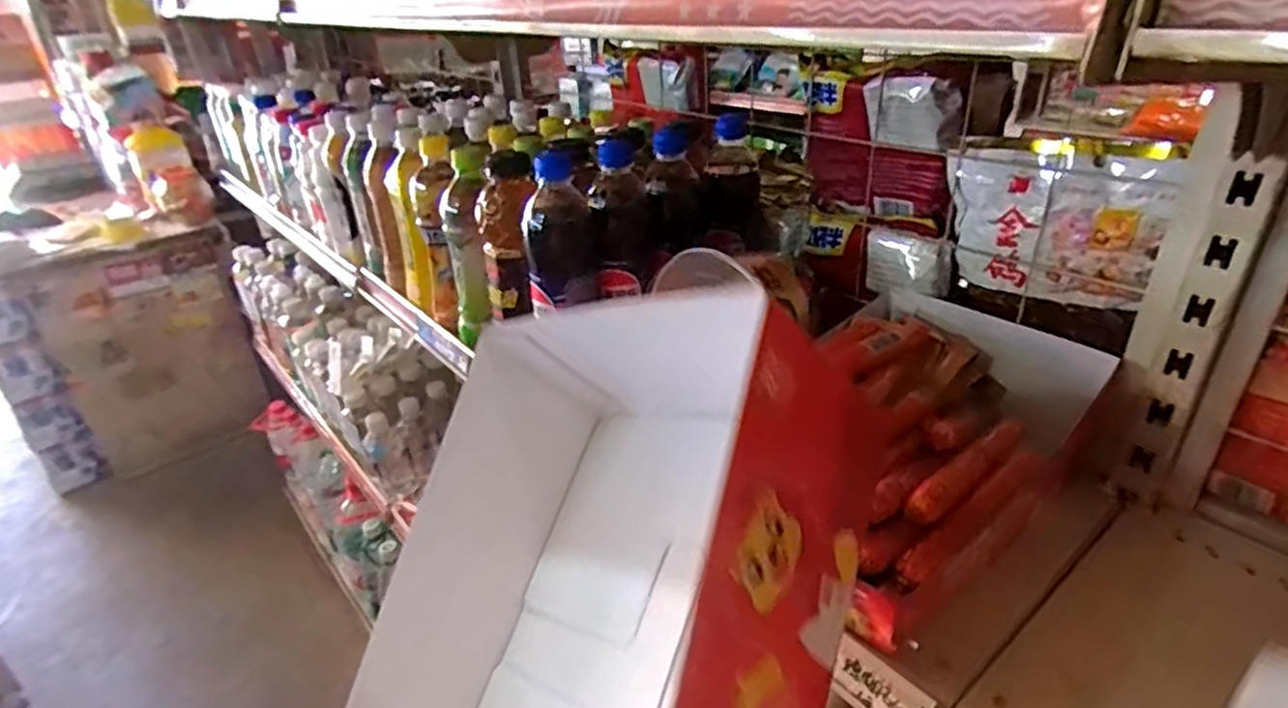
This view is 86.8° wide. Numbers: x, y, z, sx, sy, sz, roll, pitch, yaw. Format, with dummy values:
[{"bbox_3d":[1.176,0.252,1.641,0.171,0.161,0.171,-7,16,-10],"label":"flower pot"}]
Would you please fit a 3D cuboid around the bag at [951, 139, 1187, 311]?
[{"bbox_3d":[0.316,-0.100,0.528,0.033,0.113,0.145,-26,37,-36],"label":"bag"}]

